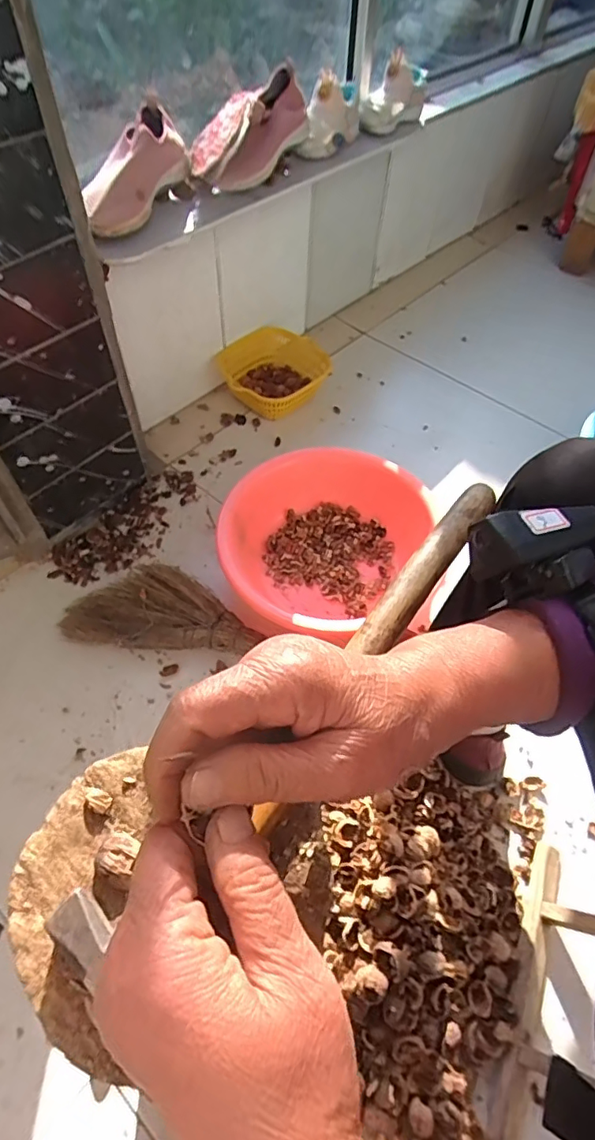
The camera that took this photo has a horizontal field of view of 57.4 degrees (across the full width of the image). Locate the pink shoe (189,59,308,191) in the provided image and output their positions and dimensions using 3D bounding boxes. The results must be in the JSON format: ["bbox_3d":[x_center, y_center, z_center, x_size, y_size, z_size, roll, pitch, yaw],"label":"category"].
[{"bbox_3d":[-0.078,-0.686,0.844,0.104,0.097,0.225,25,58,14],"label":"pink shoe"}]

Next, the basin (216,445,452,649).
[{"bbox_3d":[0.052,-0.038,0.869,0.337,0.099,0.333,1,55,-1],"label":"basin"}]

